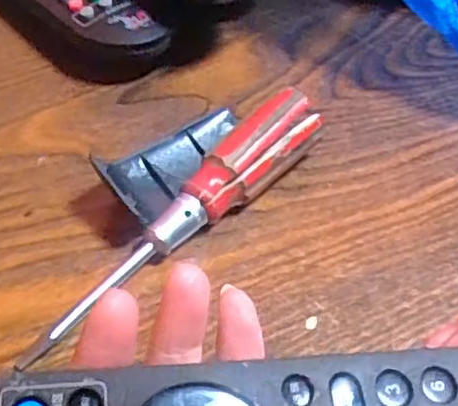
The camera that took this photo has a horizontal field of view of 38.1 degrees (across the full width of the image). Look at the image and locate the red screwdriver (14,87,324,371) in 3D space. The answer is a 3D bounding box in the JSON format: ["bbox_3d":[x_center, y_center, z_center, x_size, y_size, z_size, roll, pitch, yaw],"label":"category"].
[{"bbox_3d":[-0.009,-0.001,0.239,0.021,0.015,0.118,38,70,24],"label":"red screwdriver"}]

